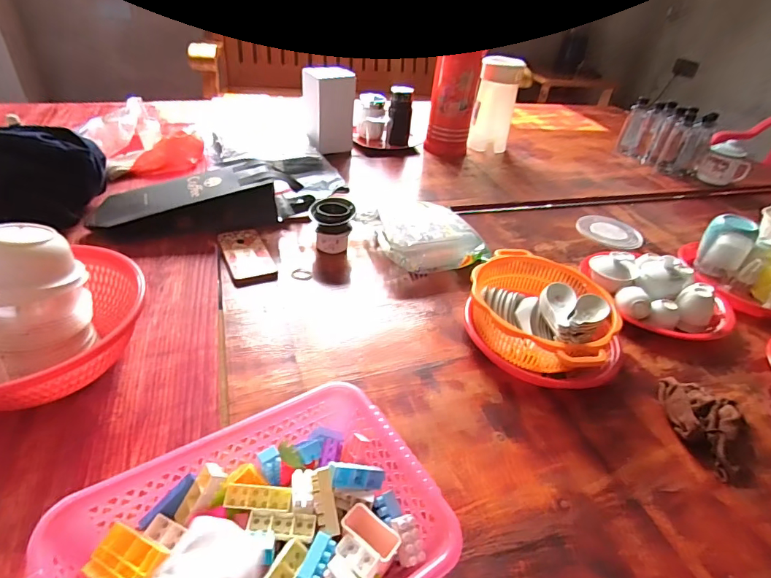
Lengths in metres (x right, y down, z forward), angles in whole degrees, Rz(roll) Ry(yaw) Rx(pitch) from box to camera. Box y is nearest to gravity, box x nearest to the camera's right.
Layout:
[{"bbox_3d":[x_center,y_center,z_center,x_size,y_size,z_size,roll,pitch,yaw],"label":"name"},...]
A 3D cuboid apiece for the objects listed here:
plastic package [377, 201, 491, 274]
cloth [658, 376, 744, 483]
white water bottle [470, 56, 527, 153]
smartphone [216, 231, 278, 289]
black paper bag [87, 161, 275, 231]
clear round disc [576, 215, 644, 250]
[{"bbox_3d":[0.083,-0.112,0.863,0.190,0.068,0.192,-8,40,-18],"label":"plastic package"},{"bbox_3d":[0.425,0.176,0.572,0.083,0.038,0.141,5,38,-2],"label":"cloth"},{"bbox_3d":[0.330,-0.551,1.309,0.121,0.250,0.091,9,38,4],"label":"white water bottle"},{"bbox_3d":[-0.257,-0.064,0.800,0.081,0.012,0.170,-14,42,-24],"label":"smartphone"},{"bbox_3d":[-0.375,-0.166,0.840,0.347,0.093,0.126,-11,41,-21],"label":"black paper bag"},{"bbox_3d":[0.517,-0.134,1.003,0.142,0.013,0.123,26,42,23],"label":"clear round disc"}]

